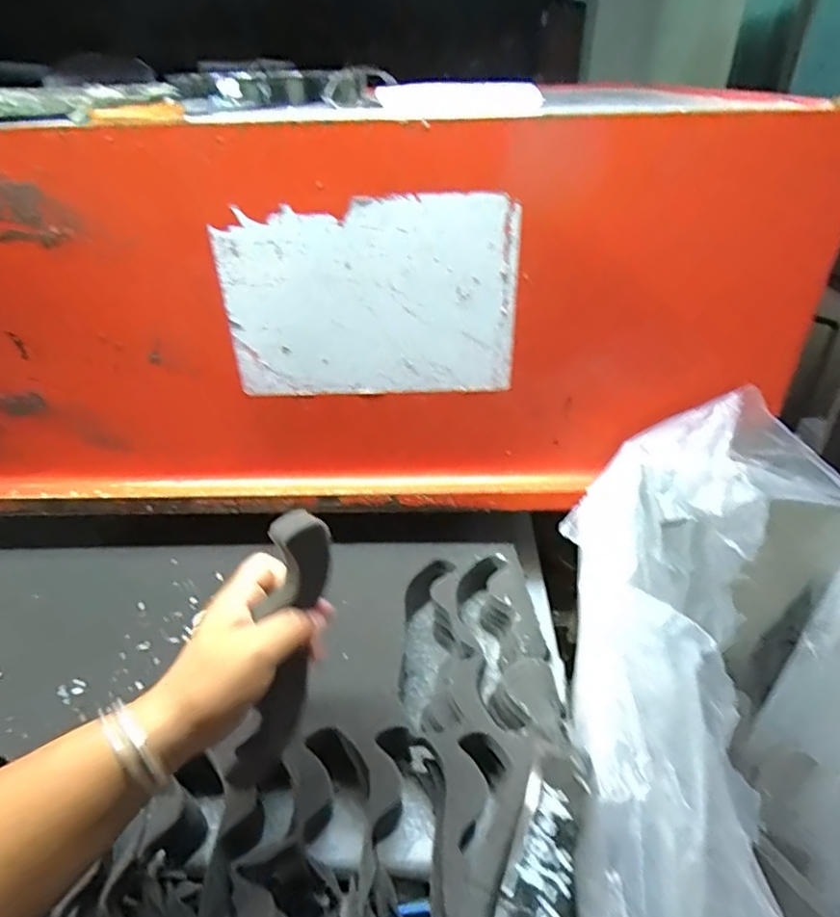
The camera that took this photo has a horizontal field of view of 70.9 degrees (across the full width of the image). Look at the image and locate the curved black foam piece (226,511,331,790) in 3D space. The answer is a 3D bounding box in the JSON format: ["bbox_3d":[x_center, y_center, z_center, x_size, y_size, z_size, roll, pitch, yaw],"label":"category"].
[{"bbox_3d":[-0.089,0.125,0.392,0.017,0.202,0.053,27,22,38],"label":"curved black foam piece"}]

